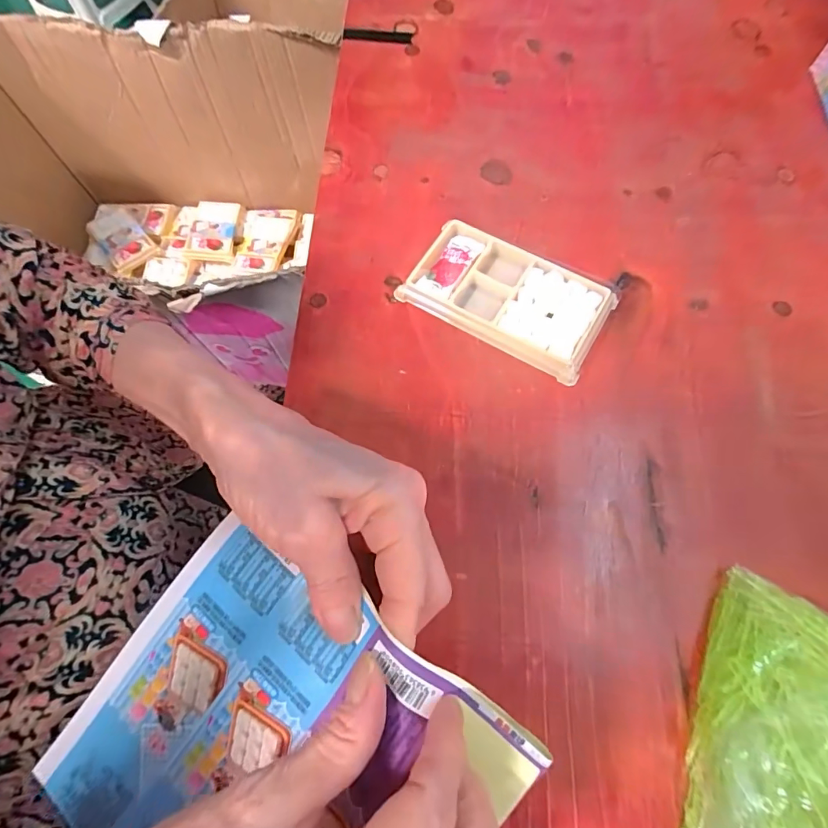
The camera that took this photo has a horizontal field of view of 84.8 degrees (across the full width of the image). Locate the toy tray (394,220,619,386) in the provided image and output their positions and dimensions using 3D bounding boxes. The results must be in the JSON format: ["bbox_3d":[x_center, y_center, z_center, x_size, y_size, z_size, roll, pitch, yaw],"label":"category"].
[{"bbox_3d":[0.065,-0.083,0.320,0.135,0.014,0.074,29,71,12],"label":"toy tray"}]

